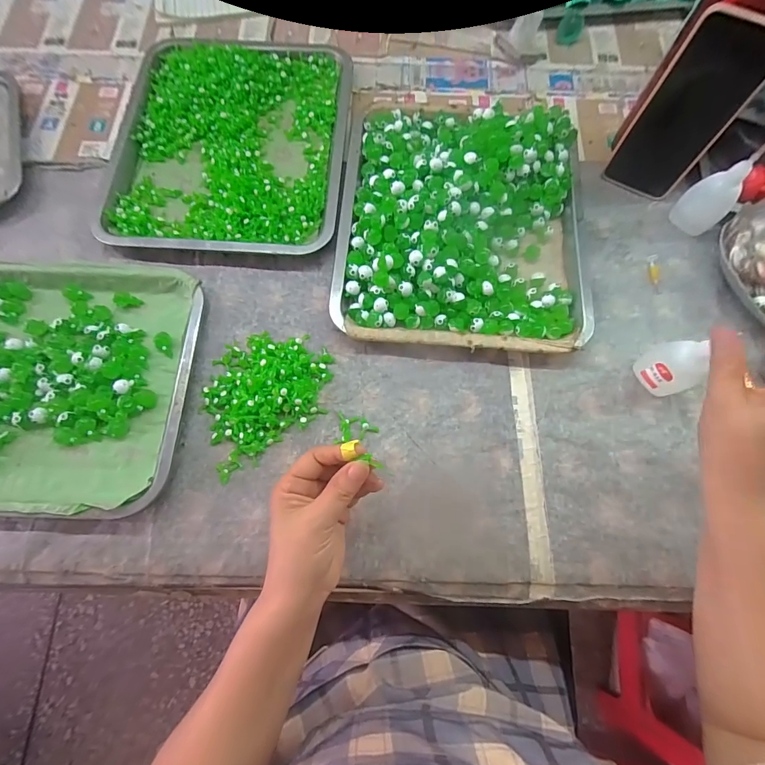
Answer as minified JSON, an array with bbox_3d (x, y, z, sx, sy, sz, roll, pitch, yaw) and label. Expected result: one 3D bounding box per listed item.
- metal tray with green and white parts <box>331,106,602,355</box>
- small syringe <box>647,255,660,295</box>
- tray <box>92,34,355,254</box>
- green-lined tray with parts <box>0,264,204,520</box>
[{"bbox_3d":[0.087,-0.175,0.415,0.257,0.039,0.285,4,74,1],"label":"metal tray with green and white parts"},{"bbox_3d":[0.295,-0.117,0.427,0.011,0.004,0.046,2,74,1],"label":"small syringe"},{"bbox_3d":[-0.173,-0.286,0.459,0.256,0.018,0.300,3,74,1],"label":"tray"},{"bbox_3d":[-0.340,-0.003,0.380,0.313,0.028,0.242,1,74,0],"label":"green-lined tray with parts"}]

